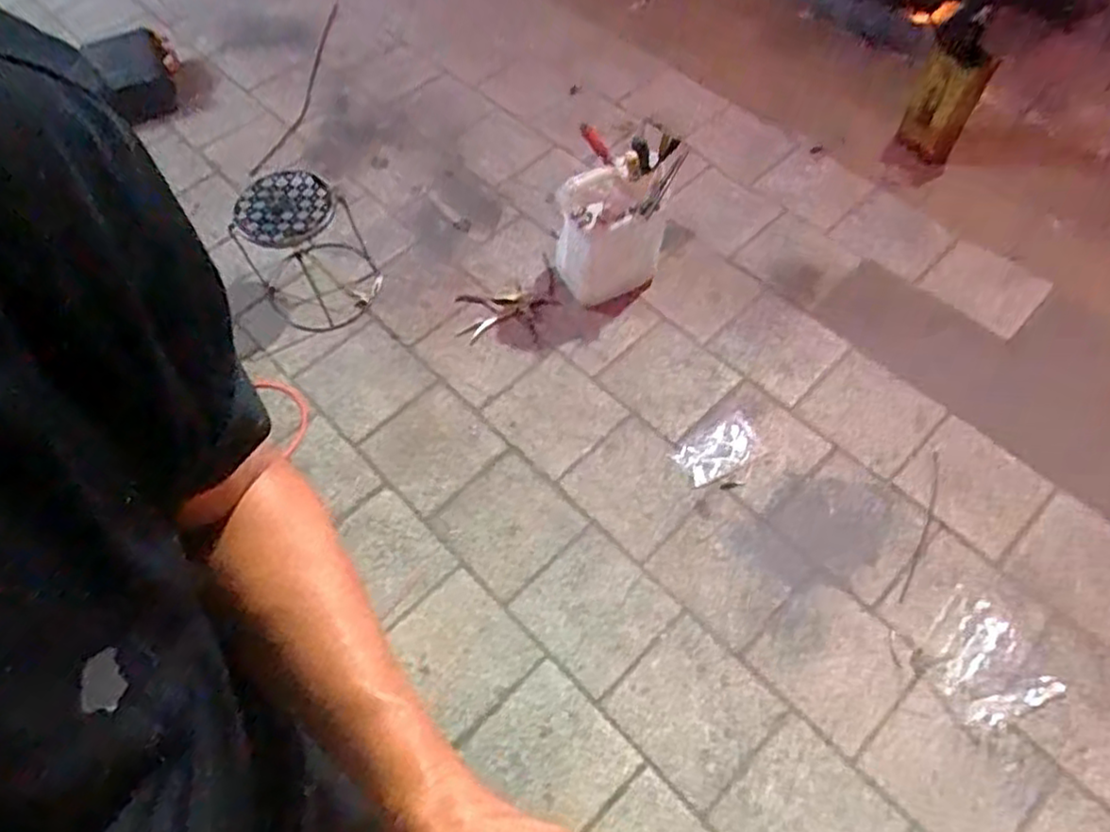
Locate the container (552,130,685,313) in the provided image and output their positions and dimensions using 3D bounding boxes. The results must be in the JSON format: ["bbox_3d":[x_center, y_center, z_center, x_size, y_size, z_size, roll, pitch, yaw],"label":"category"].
[{"bbox_3d":[0.145,-0.455,1.601,0.286,0.486,0.220,-4,63,2],"label":"container"}]

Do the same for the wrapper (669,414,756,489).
[{"bbox_3d":[0.352,0.070,1.523,0.181,0.032,0.111,-26,64,-9],"label":"wrapper"}]

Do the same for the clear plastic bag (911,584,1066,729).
[{"bbox_3d":[0.780,0.451,1.282,0.198,0.019,0.219,-37,67,-14],"label":"clear plastic bag"}]

